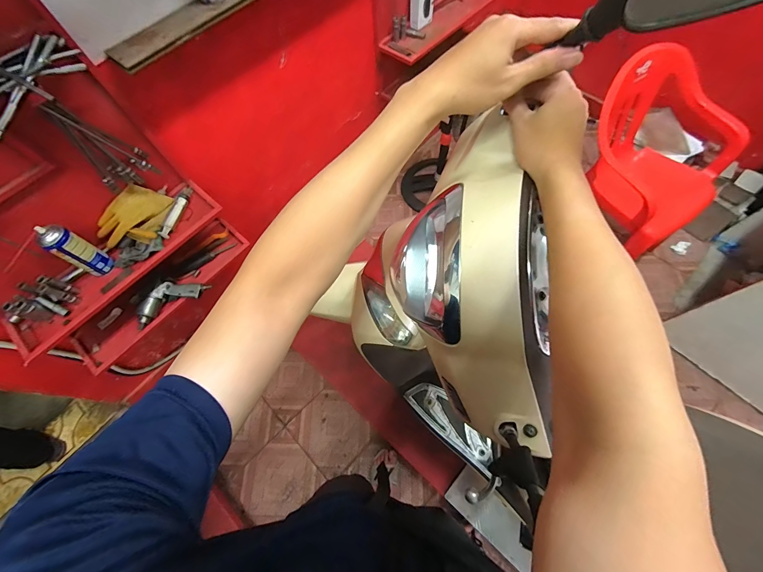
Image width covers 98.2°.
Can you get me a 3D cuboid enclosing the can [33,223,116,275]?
[{"bbox_3d":[-0.779,-0.092,0.844,0.058,0.147,0.061,-1,67,3],"label":"can"}]

